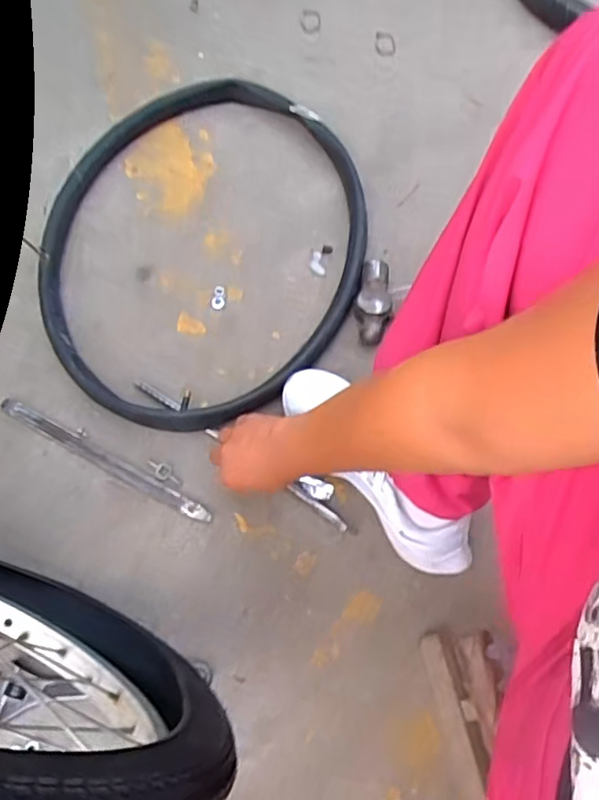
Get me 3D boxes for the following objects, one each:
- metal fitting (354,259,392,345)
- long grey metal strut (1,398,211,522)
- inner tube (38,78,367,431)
[{"bbox_3d":[0.092,-0.123,0.741,0.048,0.042,0.108,5,72,1],"label":"metal fitting"},{"bbox_3d":[-0.228,0.070,0.695,0.280,0.010,0.021,28,73,7],"label":"long grey metal strut"},{"bbox_3d":[-0.120,-0.199,0.762,0.391,0.042,0.490,21,72,5],"label":"inner tube"}]

